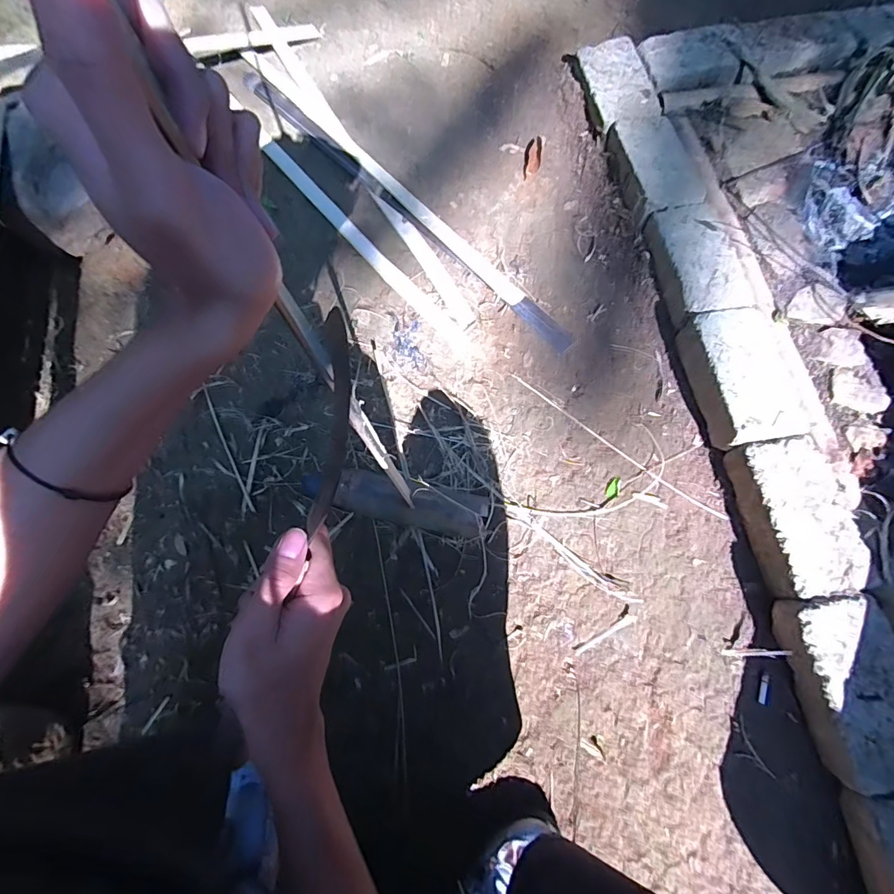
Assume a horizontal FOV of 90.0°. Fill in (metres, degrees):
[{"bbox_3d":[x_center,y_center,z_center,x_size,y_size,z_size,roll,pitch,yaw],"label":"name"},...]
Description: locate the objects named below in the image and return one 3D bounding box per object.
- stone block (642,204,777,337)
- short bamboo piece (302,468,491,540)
[{"bbox_3d":[0.434,-0.300,0.743,0.152,0.067,0.205,-10,70,-2],"label":"stone block"},{"bbox_3d":[-0.072,0.077,0.647,0.260,0.042,0.065,11,71,5],"label":"short bamboo piece"}]

